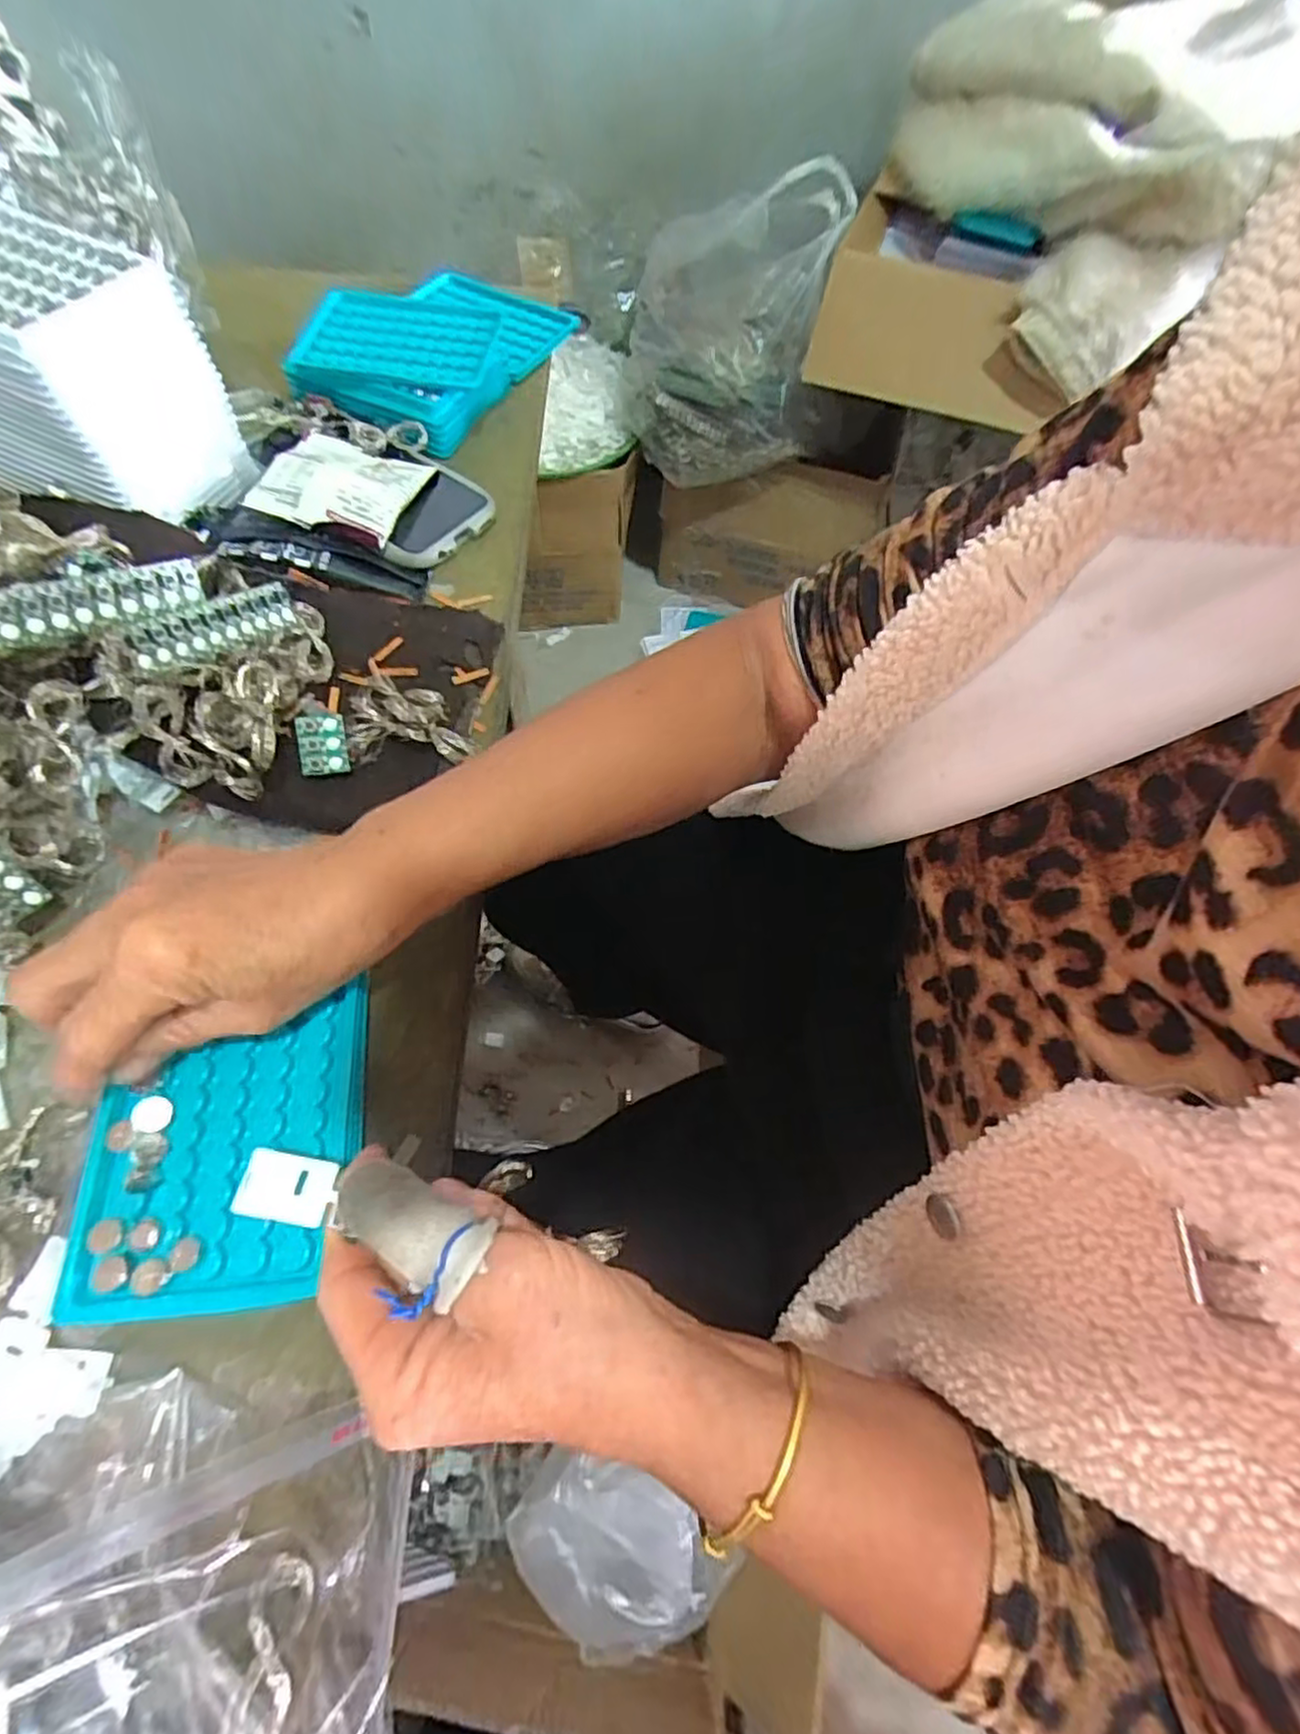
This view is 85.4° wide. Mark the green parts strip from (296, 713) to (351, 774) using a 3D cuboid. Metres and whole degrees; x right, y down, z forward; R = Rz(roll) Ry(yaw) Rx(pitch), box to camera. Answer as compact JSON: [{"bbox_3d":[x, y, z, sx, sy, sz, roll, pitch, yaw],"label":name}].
[{"bbox_3d":[-0.164,-0.061,0.354,0.022,0.004,0.029,-9,98,-21],"label":"green parts strip"}]

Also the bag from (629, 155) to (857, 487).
[{"bbox_3d":[0.115,-0.827,1.073,0.284,0.317,0.242,5,63,-1],"label":"bag"}]

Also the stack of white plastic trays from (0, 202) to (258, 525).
[{"bbox_3d":[-0.325,-0.272,0.396,0.142,0.105,0.091,22,64,7],"label":"stack of white plastic trays"}]

